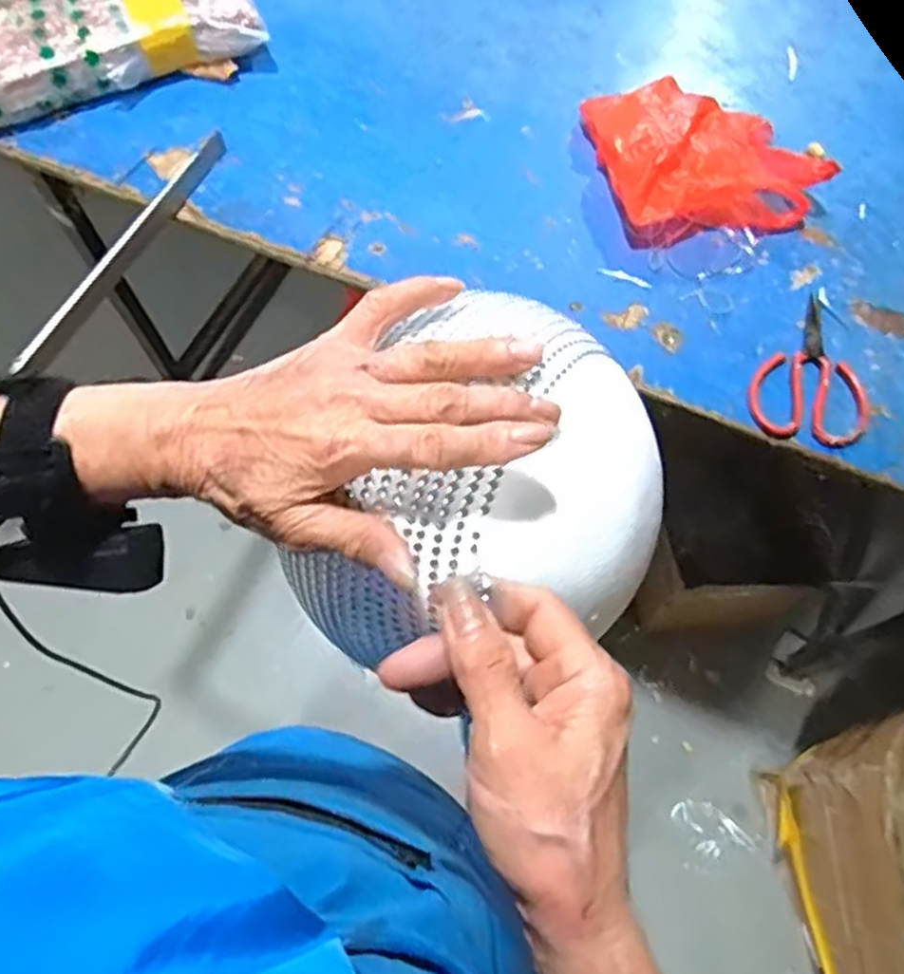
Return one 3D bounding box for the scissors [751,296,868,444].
[{"bbox_3d":[0.319,-0.111,0.684,0.095,0.019,0.156,10,66,5],"label":"scissors"}]

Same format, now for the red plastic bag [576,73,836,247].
[{"bbox_3d":[0.245,-0.344,0.766,0.191,0.058,0.198,-11,66,-4],"label":"red plastic bag"}]

